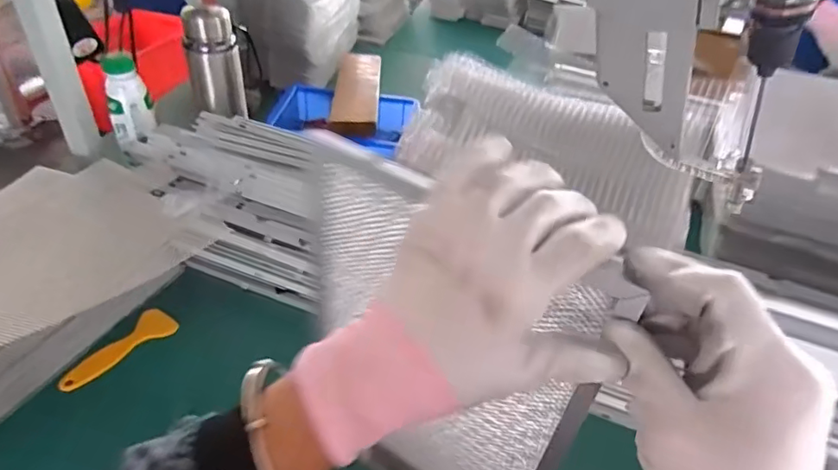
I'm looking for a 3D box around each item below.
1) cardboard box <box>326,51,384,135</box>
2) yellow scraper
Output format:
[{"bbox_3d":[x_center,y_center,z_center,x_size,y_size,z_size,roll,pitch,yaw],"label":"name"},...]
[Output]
[{"bbox_3d":[-0.112,-0.263,0.981,0.081,0.034,0.301,3,39,-2],"label":"cardboard box"},{"bbox_3d":[-0.346,0.128,0.614,0.128,0.009,0.038,-32,87,-34],"label":"yellow scraper"}]

